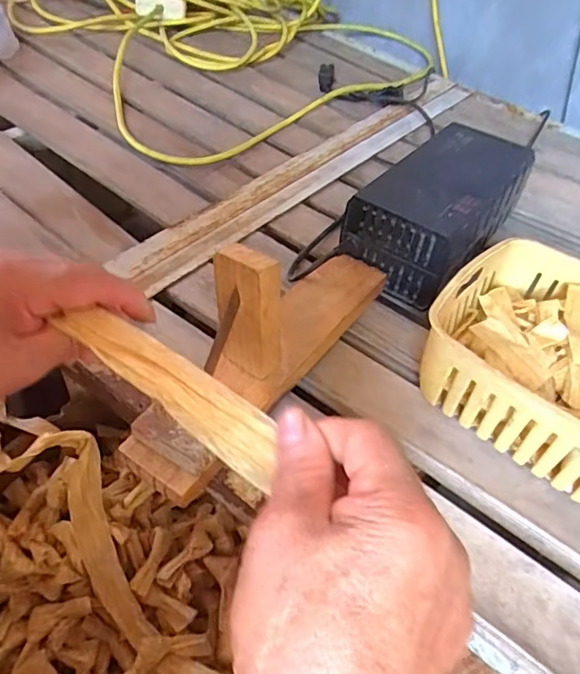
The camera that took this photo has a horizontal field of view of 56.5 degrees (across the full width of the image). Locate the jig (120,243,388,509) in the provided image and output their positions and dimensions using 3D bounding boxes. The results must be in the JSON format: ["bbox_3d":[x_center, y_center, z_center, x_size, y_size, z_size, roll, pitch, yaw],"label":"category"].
[{"bbox_3d":[-0.009,-0.017,0.402,0.065,0.116,0.270,33,49,20],"label":"jig"}]

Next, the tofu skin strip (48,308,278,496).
[{"bbox_3d":[-0.055,0.021,0.251,0.128,0.008,0.026,34,74,19],"label":"tofu skin strip"}]

